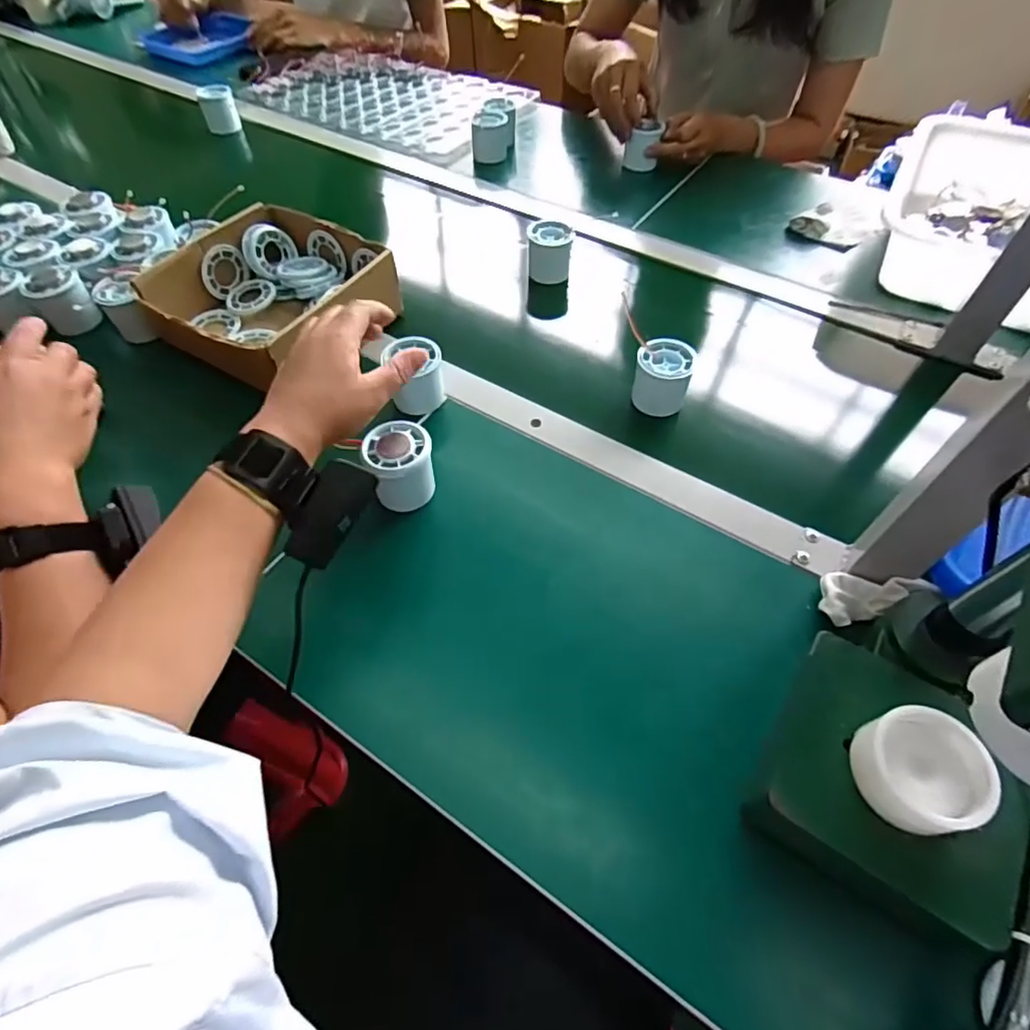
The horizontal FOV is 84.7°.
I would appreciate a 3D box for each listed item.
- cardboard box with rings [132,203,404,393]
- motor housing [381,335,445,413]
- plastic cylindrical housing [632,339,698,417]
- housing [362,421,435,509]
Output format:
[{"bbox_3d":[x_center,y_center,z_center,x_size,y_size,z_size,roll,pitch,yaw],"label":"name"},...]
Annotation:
[{"bbox_3d":[-0.253,-0.236,0.597,0.193,0.069,0.197,31,63,19],"label":"cardboard box with rings"},{"bbox_3d":[-0.097,-0.136,0.553,0.055,0.062,0.047,8,58,6],"label":"motor housing"},{"bbox_3d":[0.141,-0.132,0.540,0.052,0.051,0.049,-1,58,1],"label":"plastic cylindrical housing"},{"bbox_3d":[-0.091,-0.035,0.466,0.055,0.068,0.052,-18,59,-10],"label":"housing"}]

